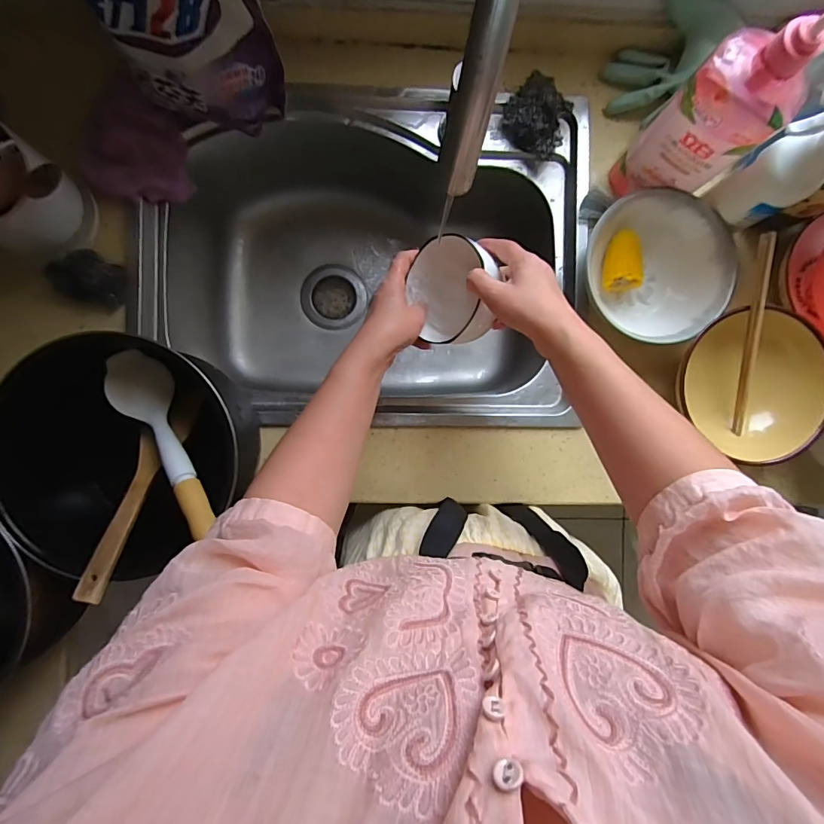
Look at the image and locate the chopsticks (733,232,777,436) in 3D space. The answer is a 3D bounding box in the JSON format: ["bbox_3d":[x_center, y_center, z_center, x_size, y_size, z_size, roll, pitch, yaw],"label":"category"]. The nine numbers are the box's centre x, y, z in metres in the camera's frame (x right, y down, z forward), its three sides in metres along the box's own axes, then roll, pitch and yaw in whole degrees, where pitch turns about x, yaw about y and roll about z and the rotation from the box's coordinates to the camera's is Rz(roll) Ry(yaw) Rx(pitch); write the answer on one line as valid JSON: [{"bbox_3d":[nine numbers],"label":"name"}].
[{"bbox_3d":[0.397,-0.083,0.508,0.012,0.015,0.235,-8,111,-3],"label":"chopsticks"}]

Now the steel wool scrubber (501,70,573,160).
[{"bbox_3d":[0.158,-0.368,0.546,0.082,0.045,0.070,42,88,-2],"label":"steel wool scrubber"}]

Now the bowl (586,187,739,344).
[{"bbox_3d":[0.295,-0.174,0.531,0.157,0.056,0.176,-26,92,-2],"label":"bowl"}]

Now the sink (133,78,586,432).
[{"bbox_3d":[-0.064,-0.190,0.646,0.558,0.212,0.401,3,90,-3],"label":"sink"}]

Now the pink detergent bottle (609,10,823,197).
[{"bbox_3d":[0.302,-0.294,0.425,0.094,0.249,0.065,34,89,-3],"label":"pink detergent bottle"}]

